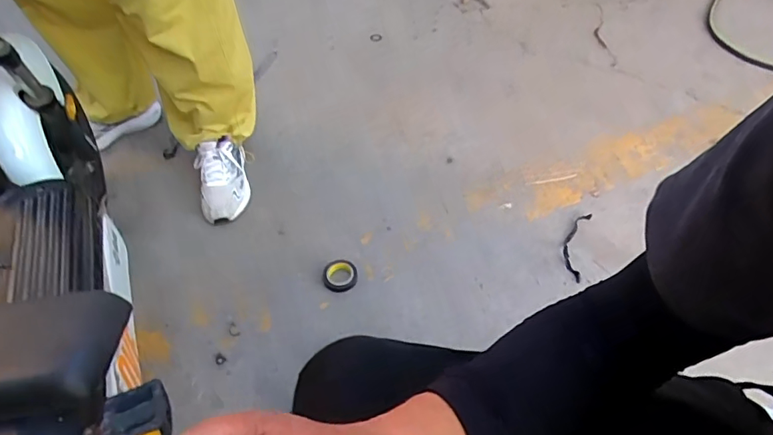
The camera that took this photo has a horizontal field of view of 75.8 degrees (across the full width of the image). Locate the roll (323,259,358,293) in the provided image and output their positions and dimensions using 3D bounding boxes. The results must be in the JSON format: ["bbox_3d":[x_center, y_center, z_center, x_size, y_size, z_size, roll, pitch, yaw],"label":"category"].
[{"bbox_3d":[-0.095,0.117,1.013,0.068,0.025,0.074,-2,47,2],"label":"roll"}]

